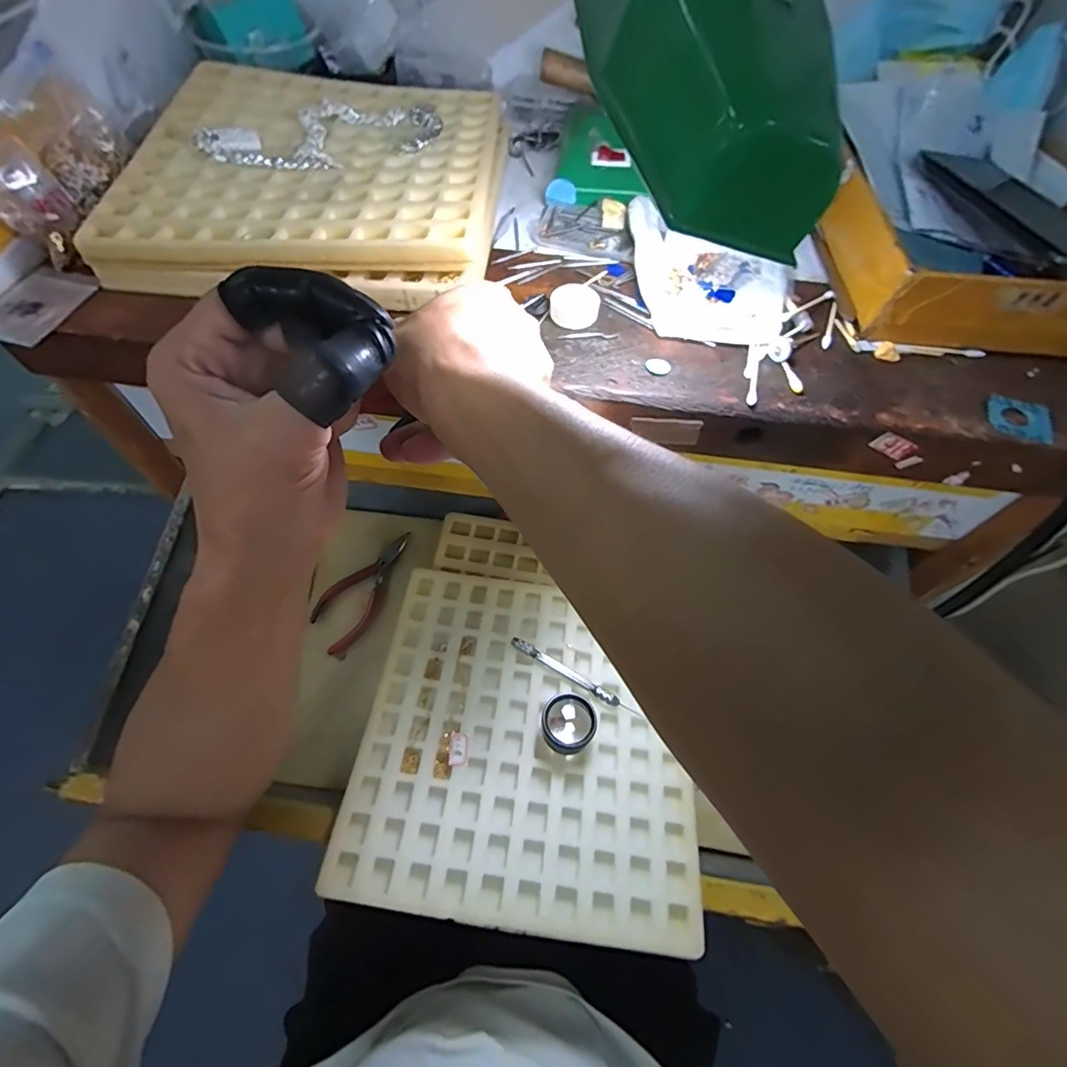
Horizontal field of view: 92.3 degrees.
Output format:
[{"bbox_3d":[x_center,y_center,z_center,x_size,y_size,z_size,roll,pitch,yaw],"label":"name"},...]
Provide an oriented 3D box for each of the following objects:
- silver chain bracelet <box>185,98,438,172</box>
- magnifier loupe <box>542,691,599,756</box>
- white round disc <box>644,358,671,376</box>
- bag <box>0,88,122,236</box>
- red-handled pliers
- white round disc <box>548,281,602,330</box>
[{"bbox_3d":[-0.163,-0.315,0.401,0.165,0.007,0.108,5,58,1],"label":"silver chain bracelet"},{"bbox_3d":[0.028,0.147,0.400,0.040,0.039,0.047,39,64,19],"label":"magnifier loupe"},{"bbox_3d":[0.080,-0.107,0.329,0.015,0.004,0.015,1,58,-2],"label":"white round disc"},{"bbox_3d":[-0.326,-0.258,0.356,0.039,0.052,0.118,9,58,2],"label":"bag"},{"bbox_3d":[-0.173,0.054,0.508,0.047,0.016,0.133,25,74,12],"label":"red-handled pliers"},{"bbox_3d":[0.028,-0.155,0.351,0.033,0.005,0.033,0,84,1],"label":"white round disc"}]

